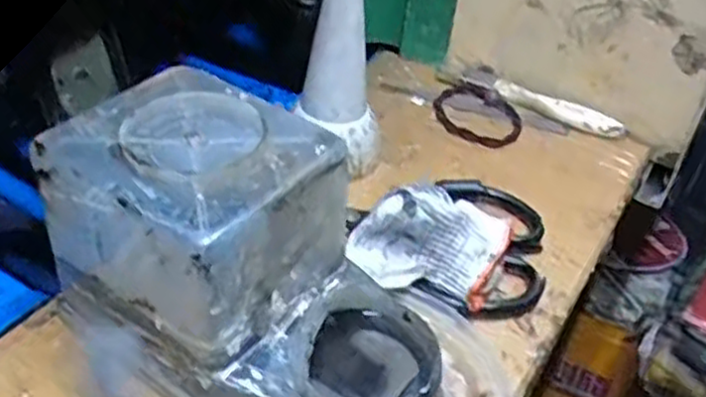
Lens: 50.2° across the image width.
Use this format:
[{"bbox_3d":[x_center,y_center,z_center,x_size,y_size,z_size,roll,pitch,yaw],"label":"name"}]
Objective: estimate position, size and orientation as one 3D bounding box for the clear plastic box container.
[{"bbox_3d":[-0.075,0.005,0.355,0.112,0.077,0.102,28,45,24],"label":"clear plastic box container"}]

